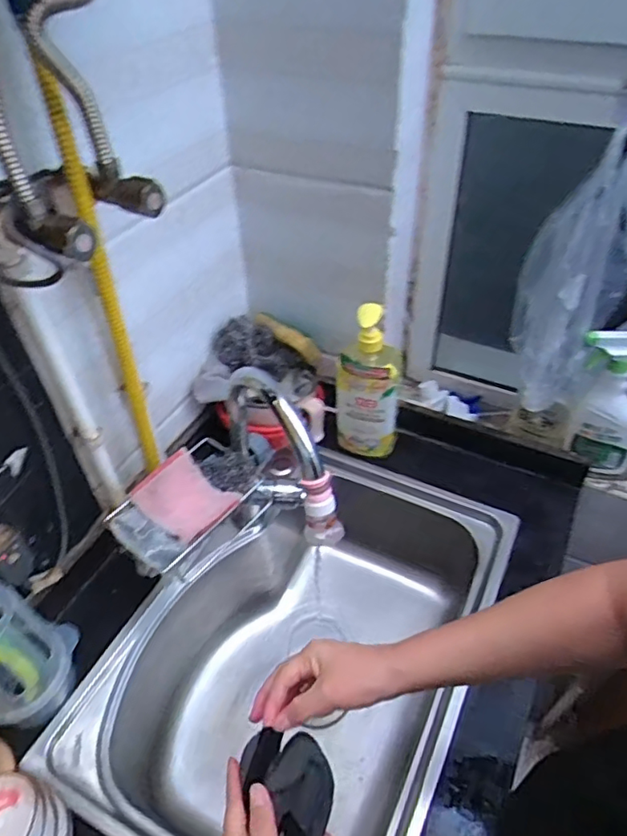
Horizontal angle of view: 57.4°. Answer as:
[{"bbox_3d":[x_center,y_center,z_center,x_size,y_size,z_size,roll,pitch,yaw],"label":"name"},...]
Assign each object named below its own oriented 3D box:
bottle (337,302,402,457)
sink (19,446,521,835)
[{"bbox_3d":[0.086,-0.051,0.886,0.098,0.255,0.053,10,46,13],"label":"bottle"},{"bbox_3d":[-0.010,0.338,0.814,0.422,0.214,0.571,19,48,20],"label":"sink"}]

